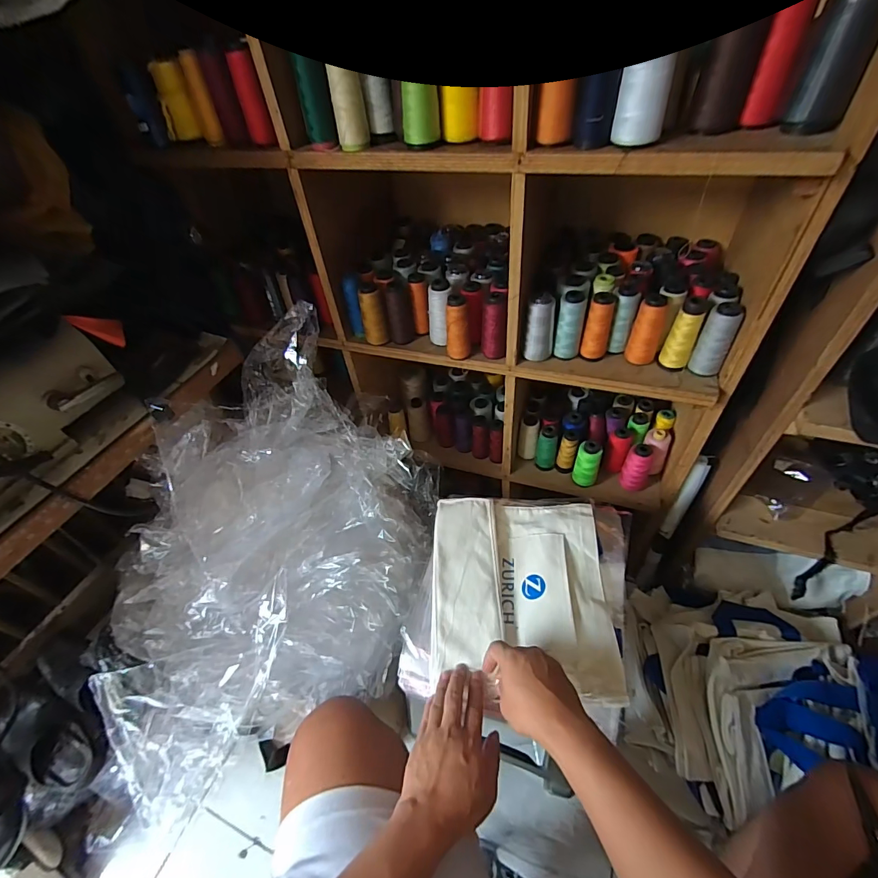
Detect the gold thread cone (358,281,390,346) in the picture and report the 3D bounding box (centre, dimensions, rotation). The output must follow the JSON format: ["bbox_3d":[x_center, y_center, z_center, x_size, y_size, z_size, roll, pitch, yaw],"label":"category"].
[{"bbox_3d":[-0.124,-0.234,0.789,0.046,0.107,0.038,-15,48,-7],"label":"gold thread cone"}]

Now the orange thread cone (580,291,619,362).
[{"bbox_3d":[0.267,-0.187,0.701,0.041,0.108,0.040,15,51,19],"label":"orange thread cone"}]

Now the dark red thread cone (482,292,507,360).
[{"bbox_3d":[0.094,-0.190,0.720,0.041,0.111,0.039,0,48,6],"label":"dark red thread cone"}]

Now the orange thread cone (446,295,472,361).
[{"bbox_3d":[0.034,-0.195,0.735,0.041,0.115,0.036,0,48,6],"label":"orange thread cone"}]

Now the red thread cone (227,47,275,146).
[{"bbox_3d":[-0.265,-0.478,0.593,0.026,0.105,0.029,-31,52,-20],"label":"red thread cone"}]

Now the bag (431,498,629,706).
[{"bbox_3d":[0.114,0.214,0.617,0.244,0.037,0.275,0,48,7],"label":"bag"}]

